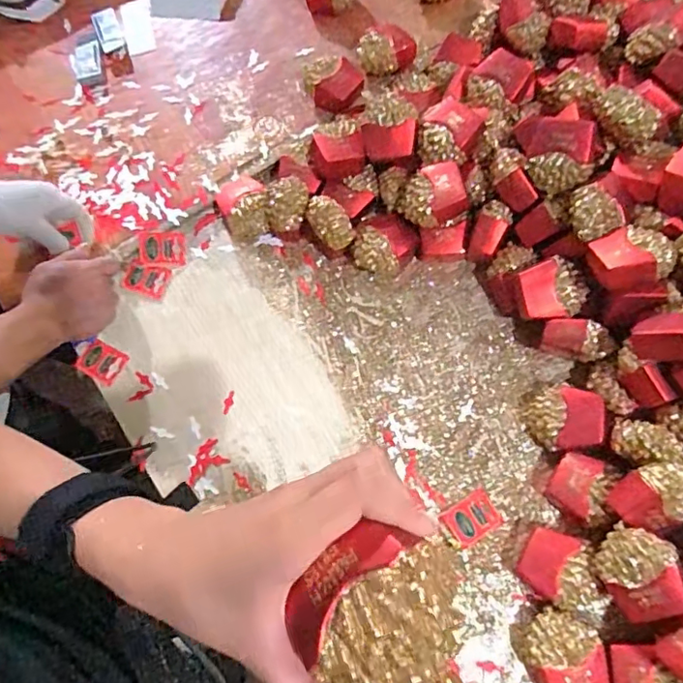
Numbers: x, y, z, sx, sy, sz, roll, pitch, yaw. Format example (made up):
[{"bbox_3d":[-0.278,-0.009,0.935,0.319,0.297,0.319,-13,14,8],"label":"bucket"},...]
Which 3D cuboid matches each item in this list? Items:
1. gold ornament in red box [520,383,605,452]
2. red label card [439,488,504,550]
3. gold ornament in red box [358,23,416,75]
[{"bbox_3d":[0.250,0.089,0.622,0.076,0.059,0.069,-1,69,2],"label":"gold ornament in red box"},{"bbox_3d":[0.146,0.200,0.612,0.059,0.004,0.044,-28,74,-12],"label":"red label card"},{"bbox_3d":[0.065,-0.415,0.782,0.087,0.043,0.064,-20,70,-5],"label":"gold ornament in red box"}]

